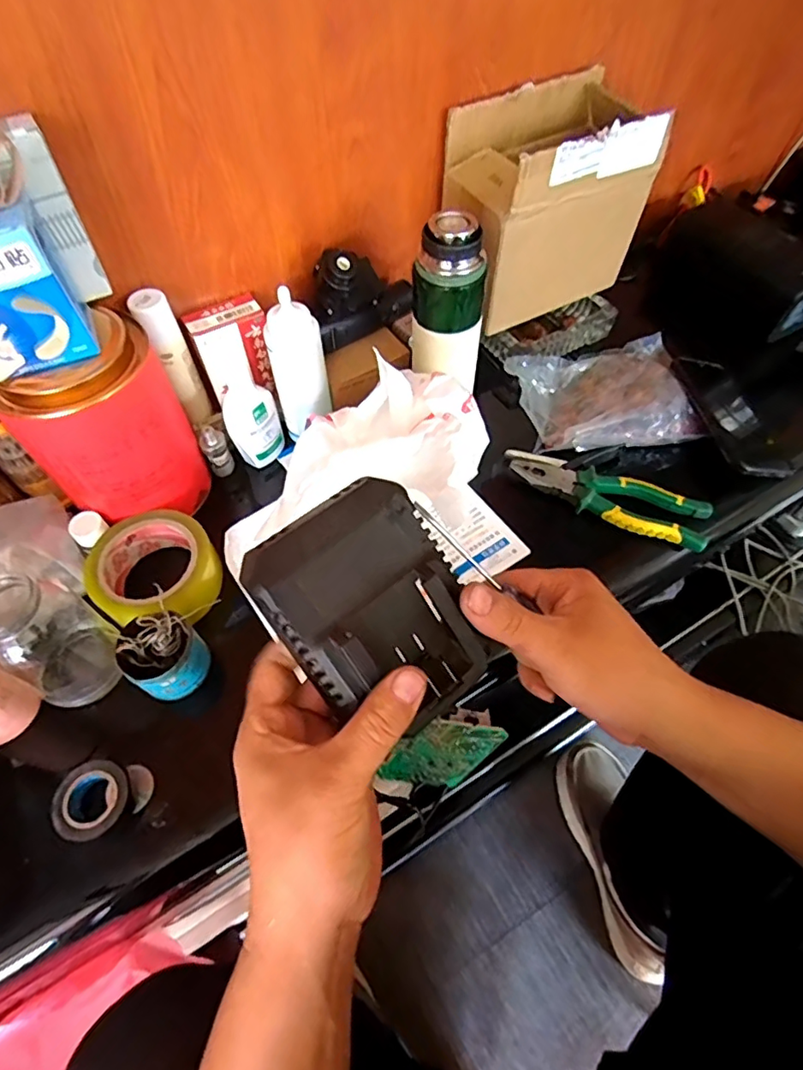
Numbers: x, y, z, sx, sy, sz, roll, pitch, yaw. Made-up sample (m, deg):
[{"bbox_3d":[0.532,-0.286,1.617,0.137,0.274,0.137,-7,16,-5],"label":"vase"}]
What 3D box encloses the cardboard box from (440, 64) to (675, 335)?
[{"bbox_3d":[0.152,-0.346,0.590,0.193,0.187,0.116,-29,61,-16],"label":"cardboard box"}]

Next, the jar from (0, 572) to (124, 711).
[{"bbox_3d":[-0.267,0.080,0.421,0.060,0.122,0.067,-9,57,-4],"label":"jar"}]

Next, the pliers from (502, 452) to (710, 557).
[{"bbox_3d":[0.199,-0.040,0.545,0.199,0.020,0.051,20,59,14],"label":"pliers"}]

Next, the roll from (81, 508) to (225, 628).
[{"bbox_3d":[-0.215,0.036,0.492,0.118,0.047,0.105,36,65,22],"label":"roll"}]

